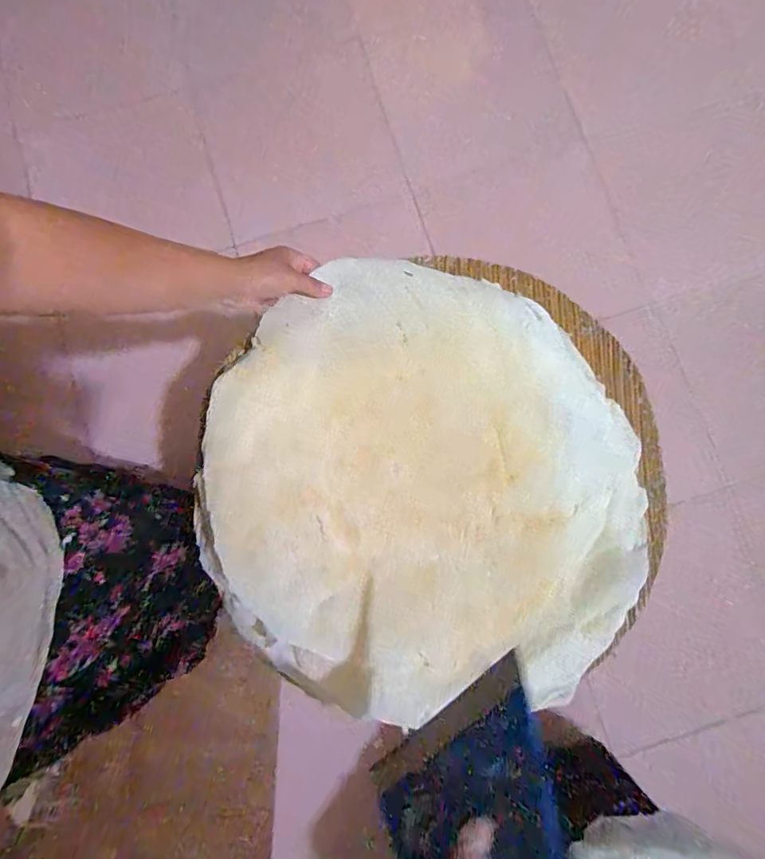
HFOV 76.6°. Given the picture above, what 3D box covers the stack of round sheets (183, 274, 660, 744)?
[{"bbox_3d":[0.039,0.071,0.584,0.529,0.082,0.526,-12,78,-4],"label":"stack of round sheets"}]

